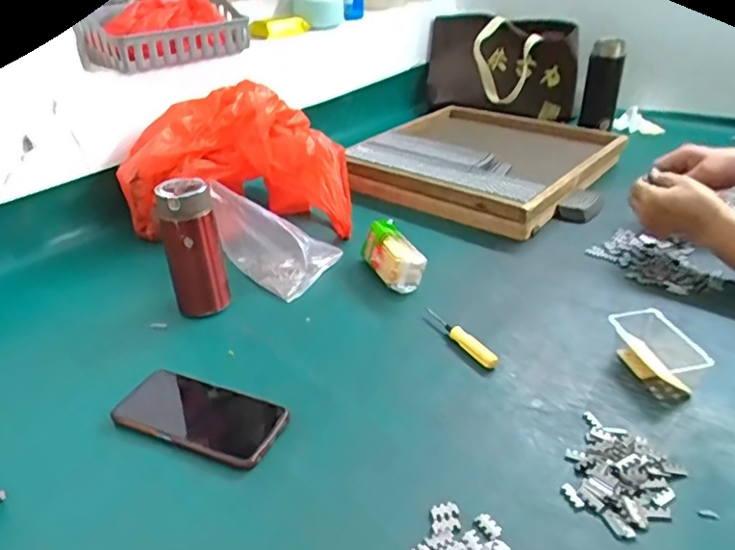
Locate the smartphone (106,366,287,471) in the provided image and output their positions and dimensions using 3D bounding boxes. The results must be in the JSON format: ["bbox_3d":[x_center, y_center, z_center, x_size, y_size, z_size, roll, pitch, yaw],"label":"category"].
[{"bbox_3d":[-0.160,0.135,0.566,0.157,0.007,0.074,14,41,15],"label":"smartphone"}]

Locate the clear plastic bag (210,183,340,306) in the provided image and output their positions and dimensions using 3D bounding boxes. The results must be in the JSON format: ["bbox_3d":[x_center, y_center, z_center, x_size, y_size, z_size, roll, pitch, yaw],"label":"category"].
[{"bbox_3d":[-0.117,-0.060,0.812,0.146,0.111,0.127,25,39,36],"label":"clear plastic bag"}]

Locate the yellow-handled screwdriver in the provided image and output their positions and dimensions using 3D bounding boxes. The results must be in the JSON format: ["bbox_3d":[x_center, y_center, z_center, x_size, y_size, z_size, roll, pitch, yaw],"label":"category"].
[{"bbox_3d":[0.103,0.066,0.664,0.016,0.019,0.127,-18,35,-27],"label":"yellow-handled screwdriver"}]

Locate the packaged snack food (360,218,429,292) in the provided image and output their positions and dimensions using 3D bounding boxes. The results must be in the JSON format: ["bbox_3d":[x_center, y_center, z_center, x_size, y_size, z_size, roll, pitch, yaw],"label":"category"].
[{"bbox_3d":[0.034,-0.025,0.793,0.055,0.056,0.109,-17,34,-24],"label":"packaged snack food"}]

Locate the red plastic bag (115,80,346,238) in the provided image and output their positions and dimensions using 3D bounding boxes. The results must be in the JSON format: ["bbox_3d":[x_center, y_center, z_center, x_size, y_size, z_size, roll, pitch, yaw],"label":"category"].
[{"bbox_3d":[-0.199,-0.170,0.911,0.346,0.198,0.174,0,31,2],"label":"red plastic bag"}]

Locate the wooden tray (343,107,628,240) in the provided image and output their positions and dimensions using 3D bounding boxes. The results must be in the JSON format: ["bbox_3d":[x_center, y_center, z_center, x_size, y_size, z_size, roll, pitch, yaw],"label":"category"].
[{"bbox_3d":[0.205,-0.209,1.091,0.407,0.081,0.377,22,38,33],"label":"wooden tray"}]

